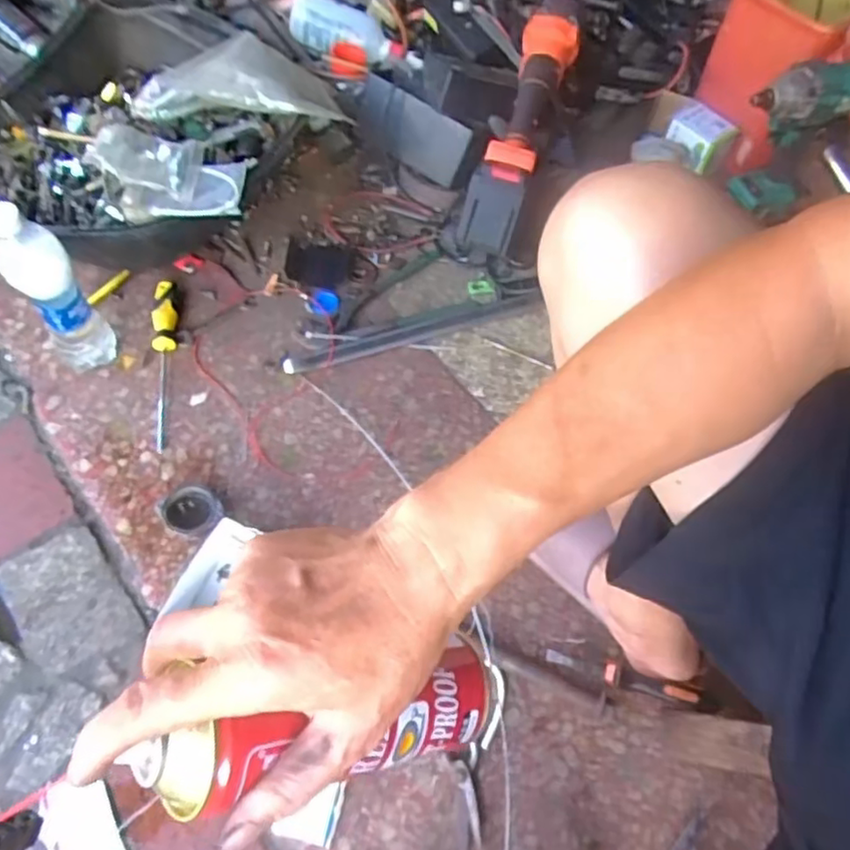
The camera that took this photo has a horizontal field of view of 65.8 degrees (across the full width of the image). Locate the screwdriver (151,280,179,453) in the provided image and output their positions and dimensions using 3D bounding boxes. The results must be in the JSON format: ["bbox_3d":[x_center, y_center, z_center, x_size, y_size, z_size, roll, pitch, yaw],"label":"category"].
[{"bbox_3d":[-0.317,-0.077,0.797,0.029,0.023,0.228,-7,62,-6],"label":"screwdriver"}]

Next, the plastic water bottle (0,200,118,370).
[{"bbox_3d":[-0.398,-0.139,0.705,0.060,0.215,0.065,41,67,18],"label":"plastic water bottle"}]

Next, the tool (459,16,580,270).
[{"bbox_3d":[0.118,-0.364,0.813,0.080,0.112,0.298,15,62,5],"label":"tool"}]

